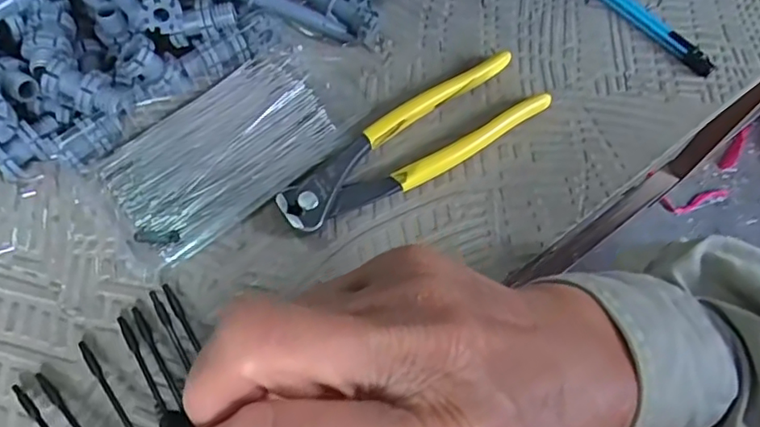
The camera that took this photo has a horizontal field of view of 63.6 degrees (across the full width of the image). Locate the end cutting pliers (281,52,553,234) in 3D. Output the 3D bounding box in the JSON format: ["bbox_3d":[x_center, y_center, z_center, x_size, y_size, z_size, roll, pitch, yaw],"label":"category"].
[{"bbox_3d":[0.019,-0.039,0.347,0.164,0.013,0.047,-32,71,-14],"label":"end cutting pliers"}]

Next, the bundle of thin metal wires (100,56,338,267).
[{"bbox_3d":[-0.088,-0.035,0.347,0.124,0.005,0.073,-39,73,-17],"label":"bundle of thin metal wires"}]

